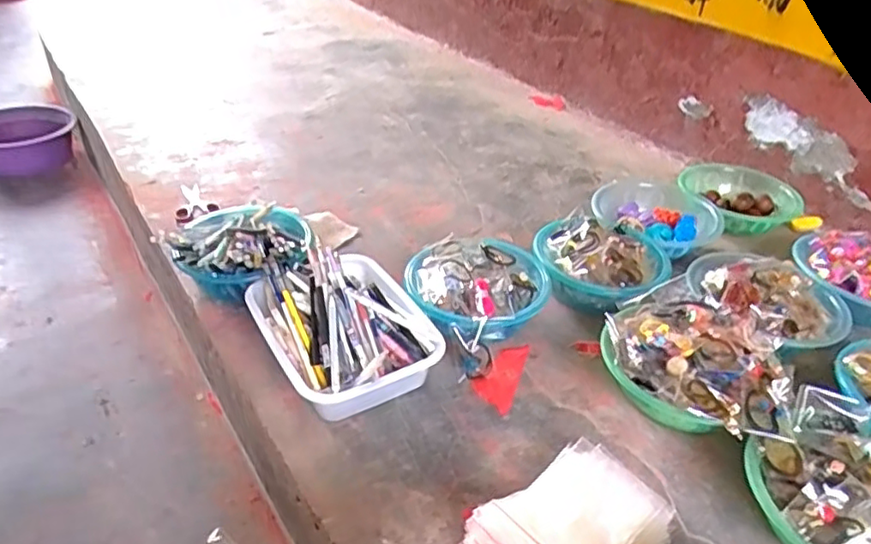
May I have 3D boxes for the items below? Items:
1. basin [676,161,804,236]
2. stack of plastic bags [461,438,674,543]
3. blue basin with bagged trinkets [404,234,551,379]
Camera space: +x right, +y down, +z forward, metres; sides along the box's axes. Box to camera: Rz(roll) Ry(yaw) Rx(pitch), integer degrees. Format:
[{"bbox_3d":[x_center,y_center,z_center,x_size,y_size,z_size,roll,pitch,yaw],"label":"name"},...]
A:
[{"bbox_3d":[0.609,-0.154,1.325,0.232,0.061,0.216,-16,41,-25],"label":"basin"},{"bbox_3d":[0.151,0.279,0.694,0.239,0.074,0.145,-24,45,-32],"label":"stack of plastic bags"},{"bbox_3d":[0.078,0.031,1.010,0.216,0.099,0.209,2,37,-2],"label":"blue basin with bagged trinkets"}]

